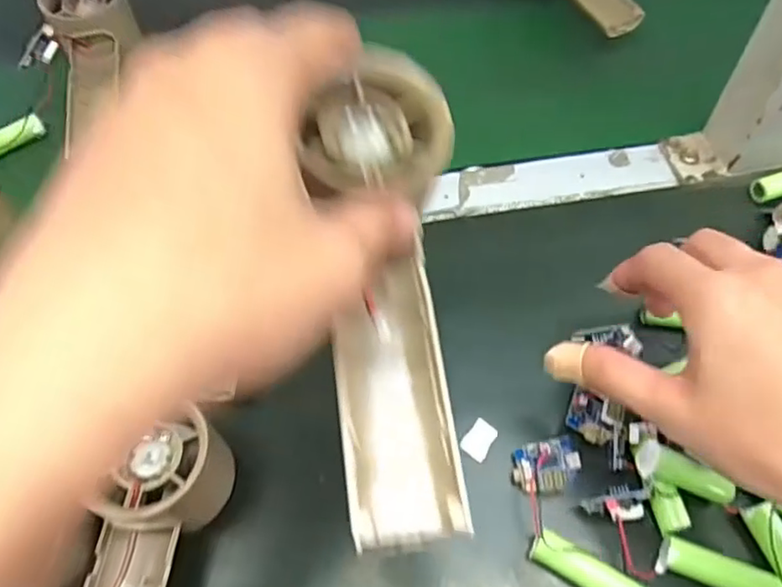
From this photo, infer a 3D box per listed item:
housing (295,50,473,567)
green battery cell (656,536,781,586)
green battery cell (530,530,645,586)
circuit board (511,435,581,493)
[{"bbox_3d":[-0.002,-0.006,0.204,0.045,0.024,0.160,-3,76,-1],"label":"housing"},{"bbox_3d":[0.146,0.125,0.280,0.050,0.016,0.015,18,64,10],"label":"green battery cell"},{"bbox_3d":[0.087,0.126,0.282,0.050,0.015,0.016,29,66,15],"label":"green battery cell"},{"bbox_3d":[0.076,0.084,0.304,0.035,0.008,0.022,-13,63,-6],"label":"circuit board"}]

